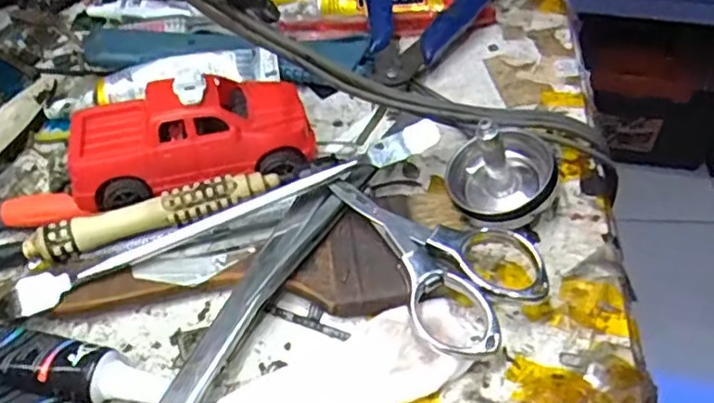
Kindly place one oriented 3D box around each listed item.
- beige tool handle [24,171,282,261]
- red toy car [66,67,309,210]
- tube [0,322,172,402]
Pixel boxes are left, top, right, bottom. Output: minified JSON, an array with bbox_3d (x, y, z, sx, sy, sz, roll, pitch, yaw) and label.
[{"bbox_3d":[-0.075,0.006,0.245,0.092,0.014,0.010,-18,51,-11],"label":"beige tool handle"},{"bbox_3d":[-0.066,-0.027,0.258,0.091,0.038,0.049,-16,51,-9],"label":"red toy car"},{"bbox_3d":[-0.109,0.052,0.215,0.097,0.017,0.023,9,51,11],"label":"tube"}]

